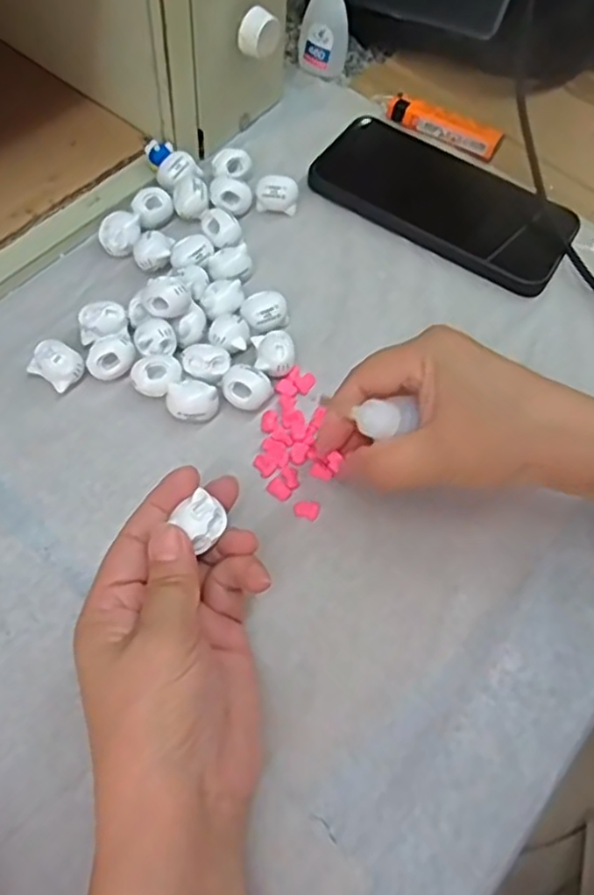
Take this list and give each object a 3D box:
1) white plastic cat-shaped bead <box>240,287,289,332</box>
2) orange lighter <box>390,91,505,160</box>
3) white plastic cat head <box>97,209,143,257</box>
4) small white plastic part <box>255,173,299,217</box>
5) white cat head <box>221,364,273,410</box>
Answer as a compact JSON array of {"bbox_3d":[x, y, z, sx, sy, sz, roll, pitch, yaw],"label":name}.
[{"bbox_3d":[-0.018,-0.075,0.370,0.022,0.016,0.023,32,64,12],"label":"white plastic cat-shaped bead"},{"bbox_3d":[0.101,-0.223,0.458,0.079,0.016,0.018,27,63,9],"label":"orange lighter"},{"bbox_3d":[-0.103,-0.123,0.387,0.024,0.018,0.023,2,62,-4],"label":"white plastic cat head"},{"bbox_3d":[-0.012,-0.155,0.407,0.025,0.022,0.013,7,62,-1],"label":"small white plastic part"},{"bbox_3d":[-0.026,-0.030,0.344,0.026,0.019,0.020,-3,63,-7],"label":"white cat head"}]

